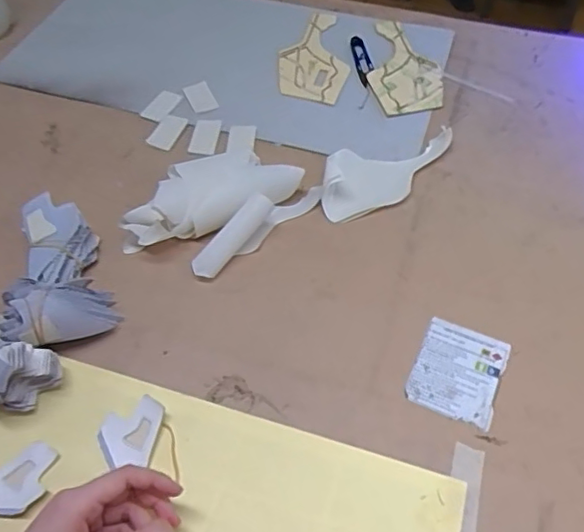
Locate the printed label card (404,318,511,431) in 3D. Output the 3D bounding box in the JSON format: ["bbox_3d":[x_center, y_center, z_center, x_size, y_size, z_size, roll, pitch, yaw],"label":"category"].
[{"bbox_3d":[0.149,0.094,0.518,0.074,0.005,0.088,20,57,15],"label":"printed label card"}]

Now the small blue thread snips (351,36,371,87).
[{"bbox_3d":[0.095,-0.282,0.791,0.020,0.010,0.100,-5,54,-3],"label":"small blue thread snips"}]

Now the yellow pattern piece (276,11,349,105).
[{"bbox_3d":[0.028,-0.292,0.801,0.094,0.008,0.195,-2,54,-1],"label":"yellow pattern piece"}]

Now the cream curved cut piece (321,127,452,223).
[{"bbox_3d":[0.111,-0.110,0.646,0.177,0.029,0.077,-18,56,-12],"label":"cream curved cut piece"}]

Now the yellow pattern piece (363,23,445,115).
[{"bbox_3d":[0.143,-0.270,0.783,0.095,0.007,0.189,-13,55,-9],"label":"yellow pattern piece"}]

